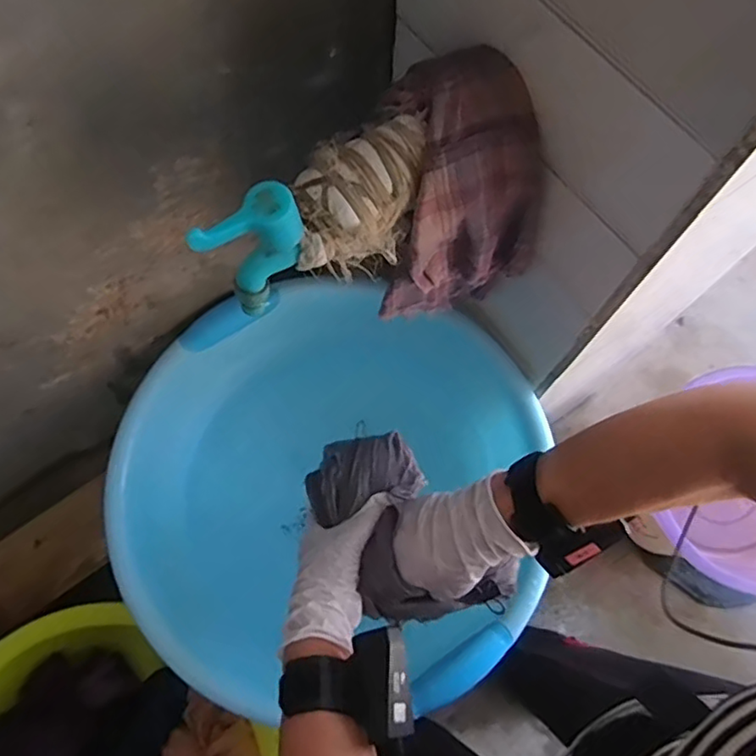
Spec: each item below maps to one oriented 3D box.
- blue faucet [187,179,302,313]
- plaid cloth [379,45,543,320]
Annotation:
[{"bbox_3d":[-0.075,-0.077,0.383,0.060,0.081,0.027,-38,75,-12],"label":"blue faucet"},{"bbox_3d":[0.060,-0.130,0.465,0.110,0.204,0.093,-9,71,-4],"label":"plaid cloth"}]

